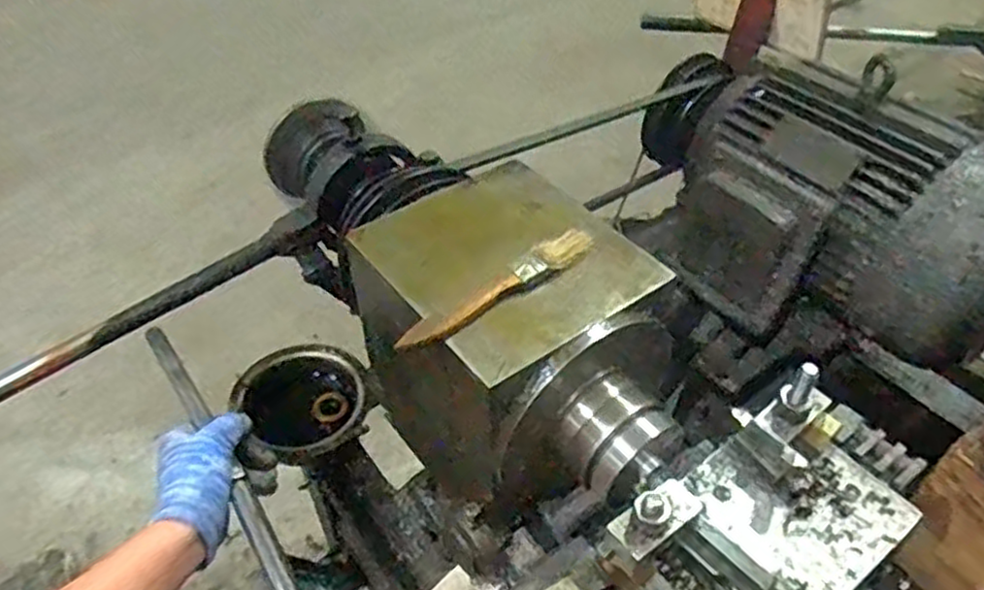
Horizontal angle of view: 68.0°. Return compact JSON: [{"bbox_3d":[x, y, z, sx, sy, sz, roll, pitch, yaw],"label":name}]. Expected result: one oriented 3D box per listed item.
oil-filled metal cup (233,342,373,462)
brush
[{"bbox_3d":[-0.182,0.108,0.726,0.116,0.054,0.126,0,44,0],"label":"oil-filled metal cup"},{"bbox_3d":[0.006,-0.006,0.464,0.150,0.012,0.022,-29,52,-27],"label":"brush"}]

